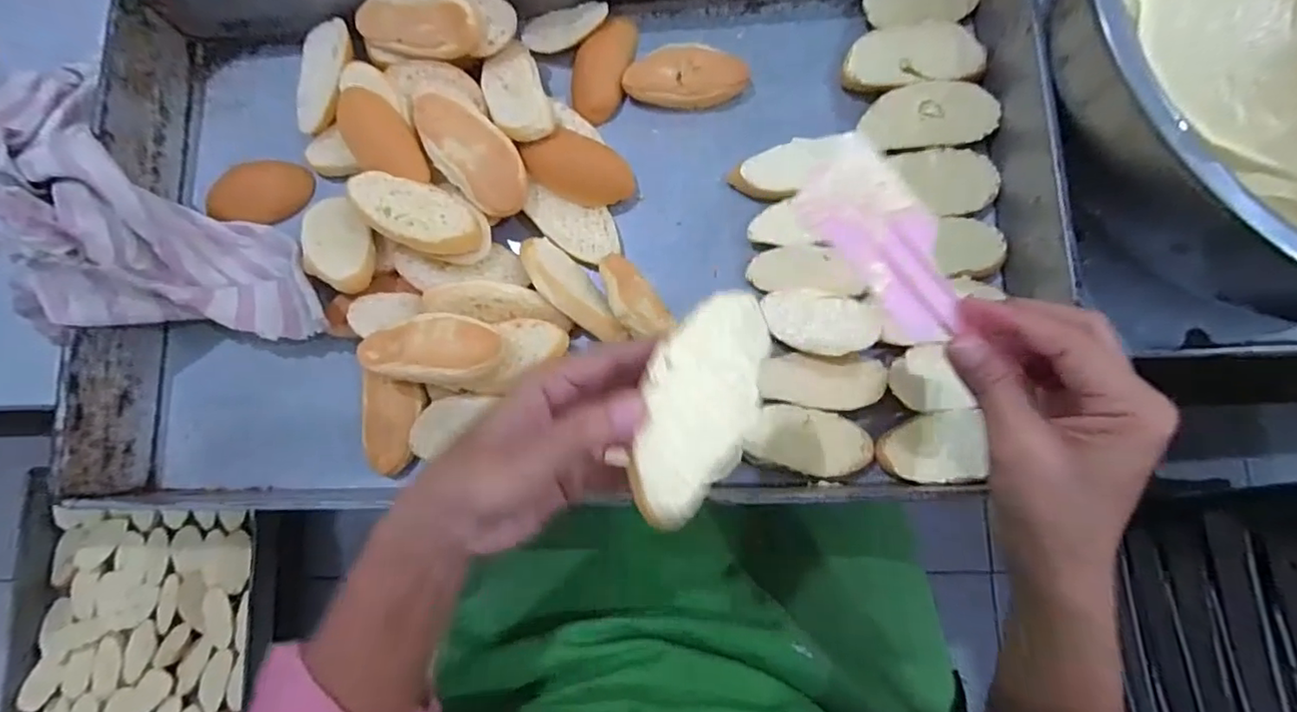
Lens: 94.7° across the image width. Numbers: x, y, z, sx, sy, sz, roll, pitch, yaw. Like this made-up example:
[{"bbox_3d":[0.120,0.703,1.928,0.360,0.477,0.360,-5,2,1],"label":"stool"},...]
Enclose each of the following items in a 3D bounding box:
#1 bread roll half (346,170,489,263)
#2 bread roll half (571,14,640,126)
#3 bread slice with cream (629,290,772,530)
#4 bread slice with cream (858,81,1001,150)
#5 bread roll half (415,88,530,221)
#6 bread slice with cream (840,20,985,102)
[{"bbox_3d":[-0.149,-0.092,0.394,0.089,0.021,0.047,28,64,-8],"label":"bread roll half"},{"bbox_3d":[-0.035,-0.212,0.440,0.039,0.012,0.085,14,83,7],"label":"bread roll half"},{"bbox_3d":[0.021,0.021,0.249,0.045,0.014,0.098,20,85,7],"label":"bread slice with cream"},{"bbox_3d":[0.190,-0.163,0.411,0.087,0.020,0.041,-1,81,4],"label":"bread slice with cream"},{"bbox_3d":[-0.121,-0.139,0.407,0.045,0.021,0.094,-45,81,-3],"label":"bread roll half"},{"bbox_3d":[0.184,-0.207,0.419,0.089,0.019,0.045,-4,81,4],"label":"bread slice with cream"}]

